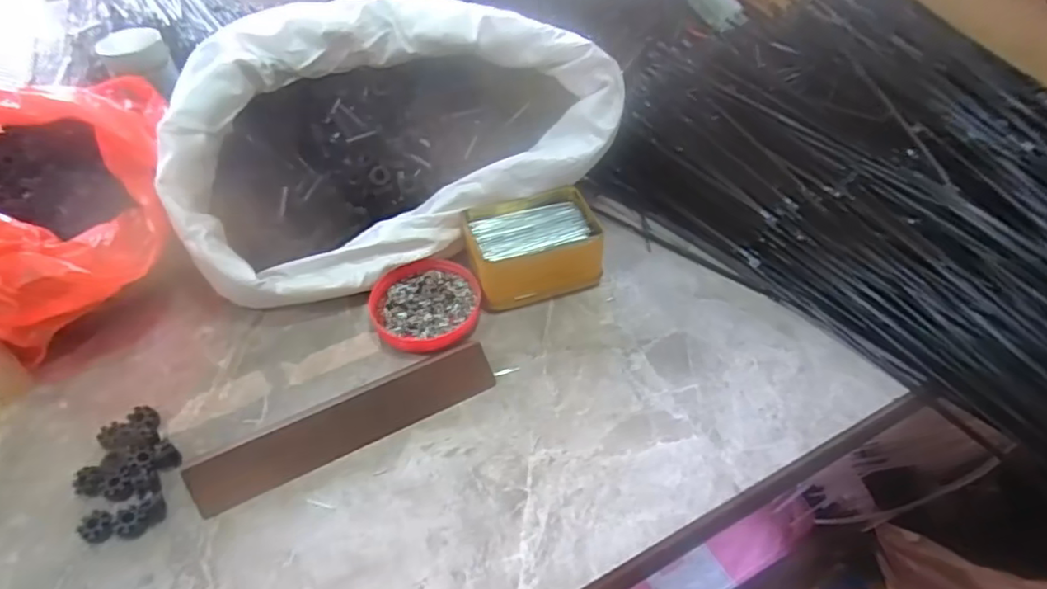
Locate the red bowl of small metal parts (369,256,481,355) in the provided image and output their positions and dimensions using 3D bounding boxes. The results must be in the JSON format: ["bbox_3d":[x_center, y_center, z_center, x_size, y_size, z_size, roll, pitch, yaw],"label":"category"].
[{"bbox_3d":[-0.082,0.007,0.513,0.089,0.021,0.093,0,46,1],"label":"red bowl of small metal parts"}]

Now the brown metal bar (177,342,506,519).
[{"bbox_3d":[-0.123,0.091,0.430,0.214,0.028,0.033,-23,50,-19],"label":"brown metal bar"}]

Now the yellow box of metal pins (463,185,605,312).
[{"bbox_3d":[0.009,-0.043,0.537,0.112,0.052,0.084,-13,47,-11],"label":"yellow box of metal pins"}]

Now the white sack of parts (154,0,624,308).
[{"bbox_3d":[-0.126,-0.140,0.551,0.366,0.171,0.220,-19,49,-16],"label":"white sack of parts"}]

